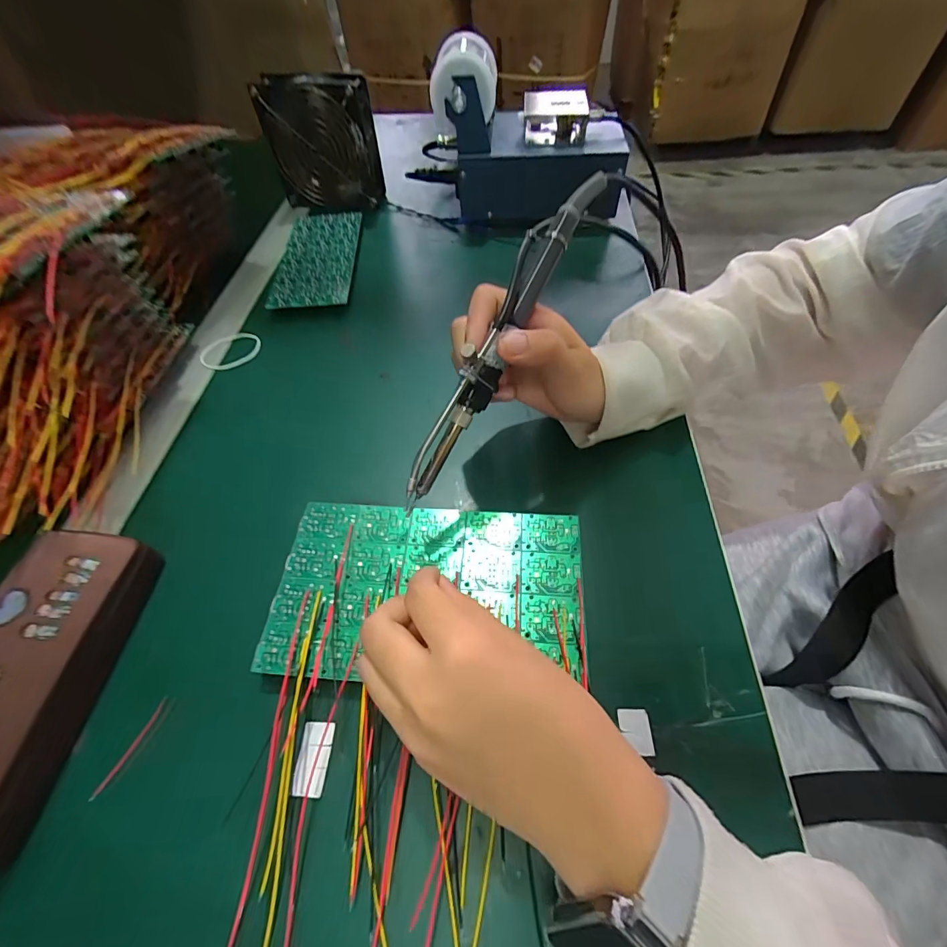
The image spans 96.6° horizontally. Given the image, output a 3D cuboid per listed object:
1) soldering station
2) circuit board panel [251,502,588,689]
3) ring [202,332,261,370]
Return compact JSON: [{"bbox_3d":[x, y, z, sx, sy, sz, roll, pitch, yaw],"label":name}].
[{"bbox_3d":[0.049,-0.364,0.460,0.225,0.146,0.118,2,55,5],"label":"soldering station"},{"bbox_3d":[-0.026,0.065,0.243,0.174,0.006,0.100,1,57,5],"label":"circuit board panel"},{"bbox_3d":[-0.220,-0.110,0.383,0.052,0.004,0.038,-19,69,-13],"label":"ring"}]

